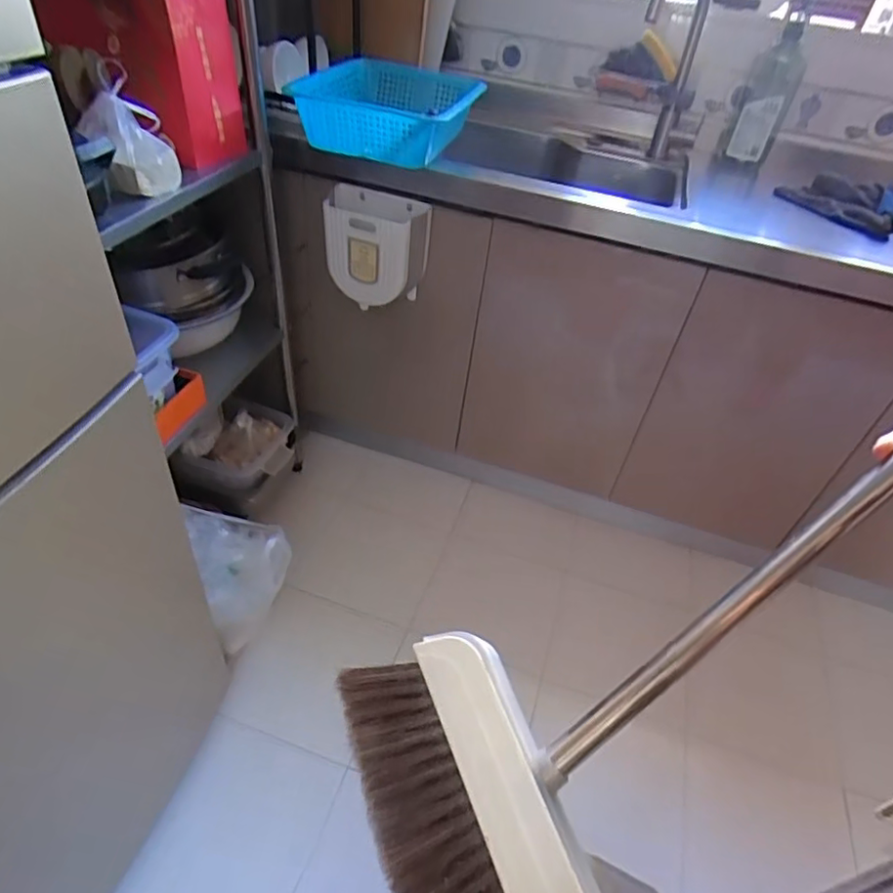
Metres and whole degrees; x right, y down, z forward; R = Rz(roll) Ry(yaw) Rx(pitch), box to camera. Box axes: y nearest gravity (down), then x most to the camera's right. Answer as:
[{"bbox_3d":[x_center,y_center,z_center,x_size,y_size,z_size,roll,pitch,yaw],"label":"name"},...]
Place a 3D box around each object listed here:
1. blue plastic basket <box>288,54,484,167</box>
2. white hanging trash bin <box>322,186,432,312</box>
[{"bbox_3d":[-0.092,-0.619,1.079,0.278,0.094,0.352,13,43,6],"label":"blue plastic basket"},{"bbox_3d":[-0.132,-0.375,1.128,0.200,0.181,0.120,12,43,4],"label":"white hanging trash bin"}]

